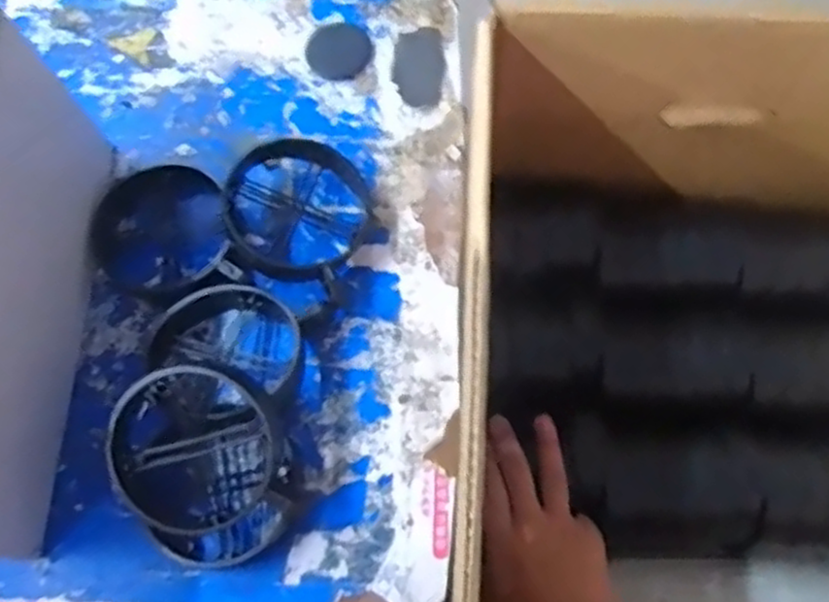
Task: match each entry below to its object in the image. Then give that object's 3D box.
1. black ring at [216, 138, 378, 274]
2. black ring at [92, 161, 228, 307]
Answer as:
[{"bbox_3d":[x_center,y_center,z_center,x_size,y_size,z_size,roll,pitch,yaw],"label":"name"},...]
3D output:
[{"bbox_3d":[-0.079,-0.066,0.530,0.097,0.044,0.103,-1,71,2],"label":"black ring"},{"bbox_3d":[-0.175,-0.049,0.533,0.101,0.023,0.096,-1,71,2],"label":"black ring"}]

